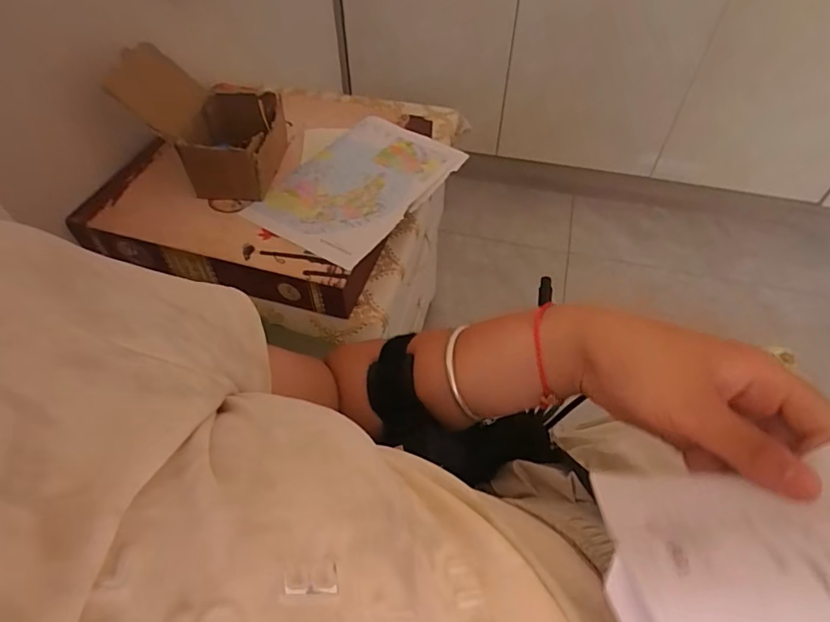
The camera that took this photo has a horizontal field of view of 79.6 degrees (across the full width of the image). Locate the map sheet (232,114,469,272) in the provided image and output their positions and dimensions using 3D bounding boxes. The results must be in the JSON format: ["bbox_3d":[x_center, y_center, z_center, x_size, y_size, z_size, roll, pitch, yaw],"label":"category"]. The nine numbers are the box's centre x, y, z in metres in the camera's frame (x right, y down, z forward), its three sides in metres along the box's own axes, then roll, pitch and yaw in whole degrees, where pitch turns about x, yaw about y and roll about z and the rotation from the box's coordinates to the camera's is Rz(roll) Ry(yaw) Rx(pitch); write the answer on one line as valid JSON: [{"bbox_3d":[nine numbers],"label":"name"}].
[{"bbox_3d":[-0.068,-0.154,0.595,0.160,0.014,0.219,28,57,21],"label":"map sheet"}]

